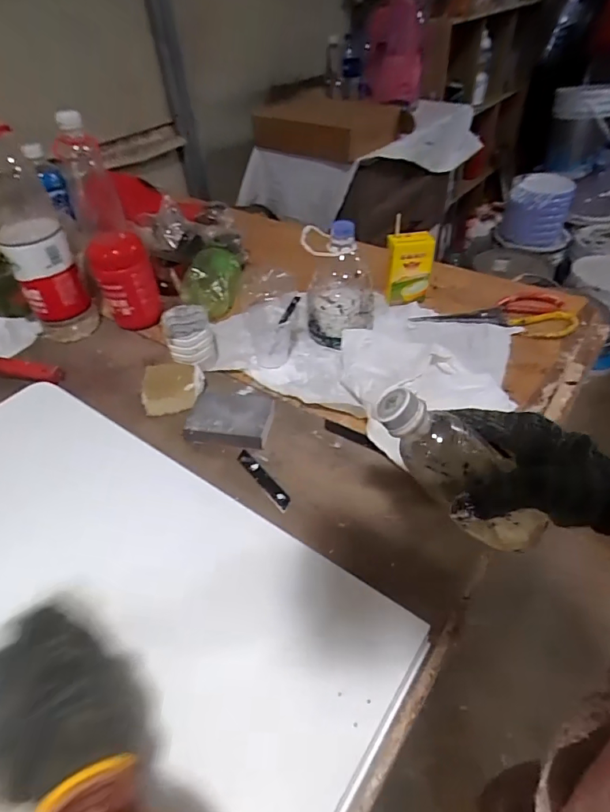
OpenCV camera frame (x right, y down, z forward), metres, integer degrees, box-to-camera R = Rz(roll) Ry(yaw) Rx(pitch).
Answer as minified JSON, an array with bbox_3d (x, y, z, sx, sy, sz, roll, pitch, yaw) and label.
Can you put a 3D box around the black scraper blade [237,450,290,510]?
[{"bbox_3d":[-0.048,0.082,0.524,0.015,0.004,0.095,-35,50,-19],"label":"black scraper blade"}]

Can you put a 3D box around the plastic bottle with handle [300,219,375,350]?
[{"bbox_3d":[0.050,-0.173,0.655,0.098,0.163,0.101,2,46,9],"label":"plastic bottle with handle"}]

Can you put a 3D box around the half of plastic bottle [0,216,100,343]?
[{"bbox_3d":[-0.392,-0.193,0.714,0.095,0.171,0.098,-20,47,-13],"label":"half of plastic bottle"}]

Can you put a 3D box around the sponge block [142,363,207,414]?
[{"bbox_3d":[-0.173,-0.023,0.605,0.076,0.046,0.052,-8,46,-1],"label":"sponge block"}]

